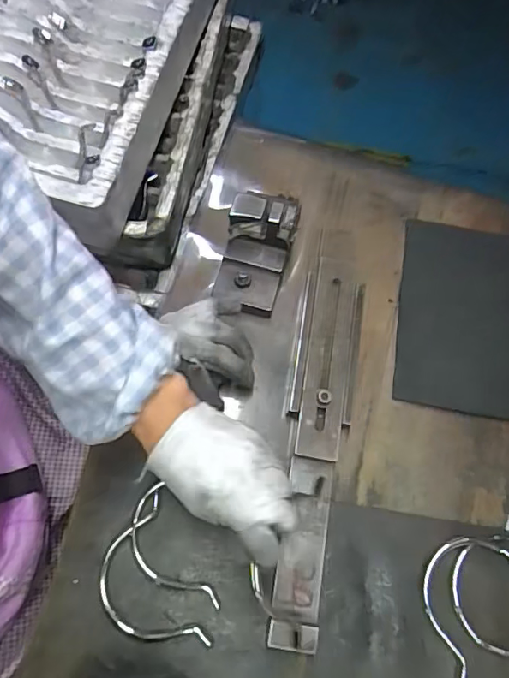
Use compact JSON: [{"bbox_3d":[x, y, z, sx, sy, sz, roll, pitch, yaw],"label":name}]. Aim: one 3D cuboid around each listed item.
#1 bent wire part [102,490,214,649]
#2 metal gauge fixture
[{"bbox_3d":[-0.092,0.201,0.420,0.070,0.014,0.124,-21,72,-10],"label":"bent wire part"},{"bbox_3d":[0.059,0.083,0.468,0.059,0.020,0.350,9,70,1],"label":"metal gauge fixture"}]

